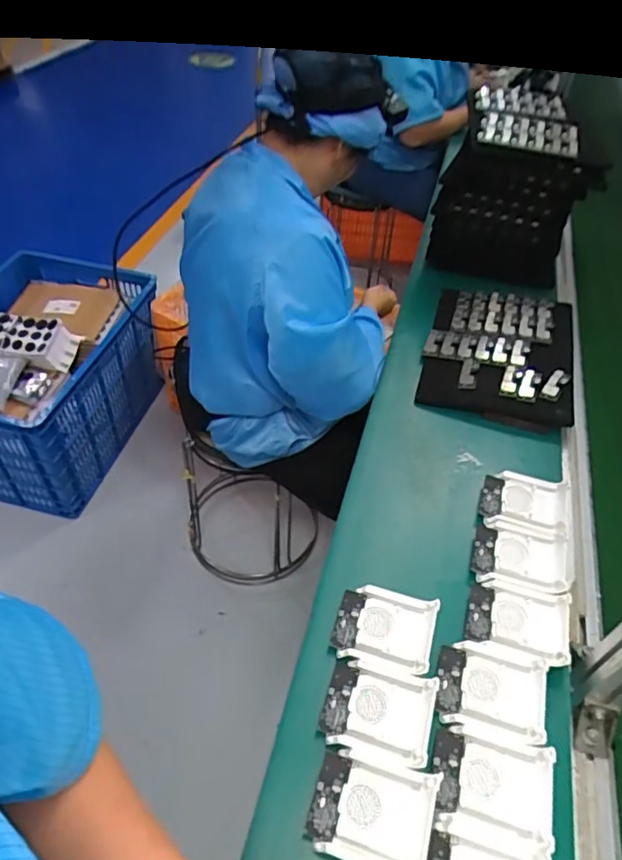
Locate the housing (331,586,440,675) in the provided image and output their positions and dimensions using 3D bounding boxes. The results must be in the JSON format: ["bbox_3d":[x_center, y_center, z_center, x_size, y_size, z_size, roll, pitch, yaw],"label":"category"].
[{"bbox_3d":[0.085,0.229,0.668,0.111,0.038,0.095,16,48,10],"label":"housing"}]

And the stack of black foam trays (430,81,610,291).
[{"bbox_3d":[0.422,-0.515,1.214,0.272,0.262,0.320,15,48,8],"label":"stack of black foam trays"}]

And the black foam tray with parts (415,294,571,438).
[{"bbox_3d":[0.338,-0.149,1.029,0.244,0.034,0.340,15,48,9],"label":"black foam tray with parts"}]

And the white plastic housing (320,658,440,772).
[{"bbox_3d":[0.071,0.295,0.608,0.107,0.020,0.087,15,48,9],"label":"white plastic housing"}]

